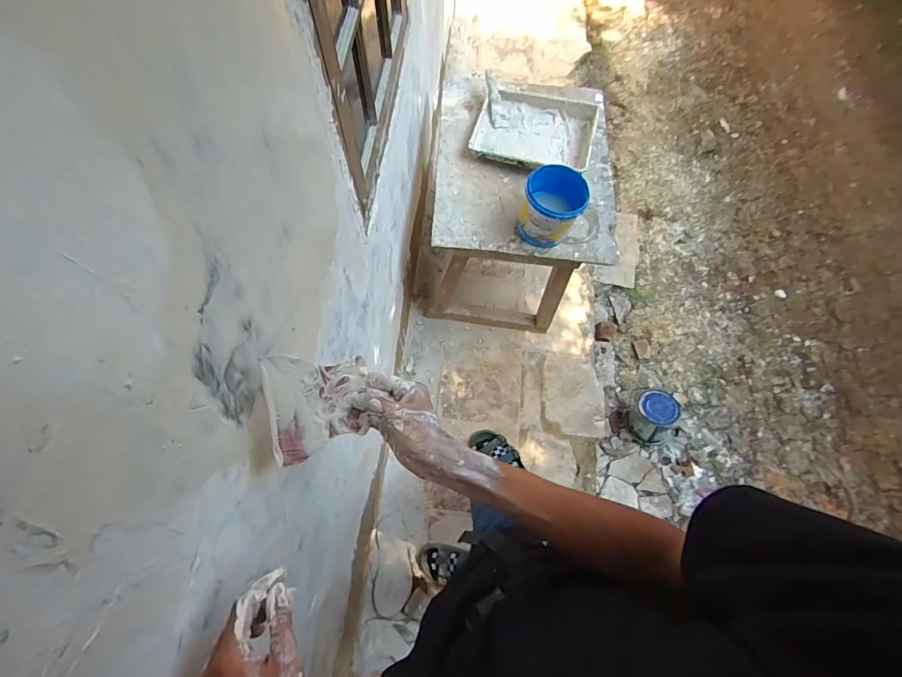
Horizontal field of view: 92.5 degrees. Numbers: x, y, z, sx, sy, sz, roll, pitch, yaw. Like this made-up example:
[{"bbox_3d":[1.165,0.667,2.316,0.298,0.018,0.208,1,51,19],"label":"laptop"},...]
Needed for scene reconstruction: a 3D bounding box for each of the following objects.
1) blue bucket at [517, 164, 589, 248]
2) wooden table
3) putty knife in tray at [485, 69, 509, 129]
[{"bbox_3d":[0.270,-0.350,1.170,0.157,0.154,0.153,0,68,-1],"label":"blue bucket"},{"bbox_3d":[0.218,-0.455,1.557,0.563,0.516,0.670,5,68,1],"label":"wooden table"},{"bbox_3d":[0.144,-0.758,1.373,0.060,0.019,0.202,-10,83,-5],"label":"putty knife in tray"}]

